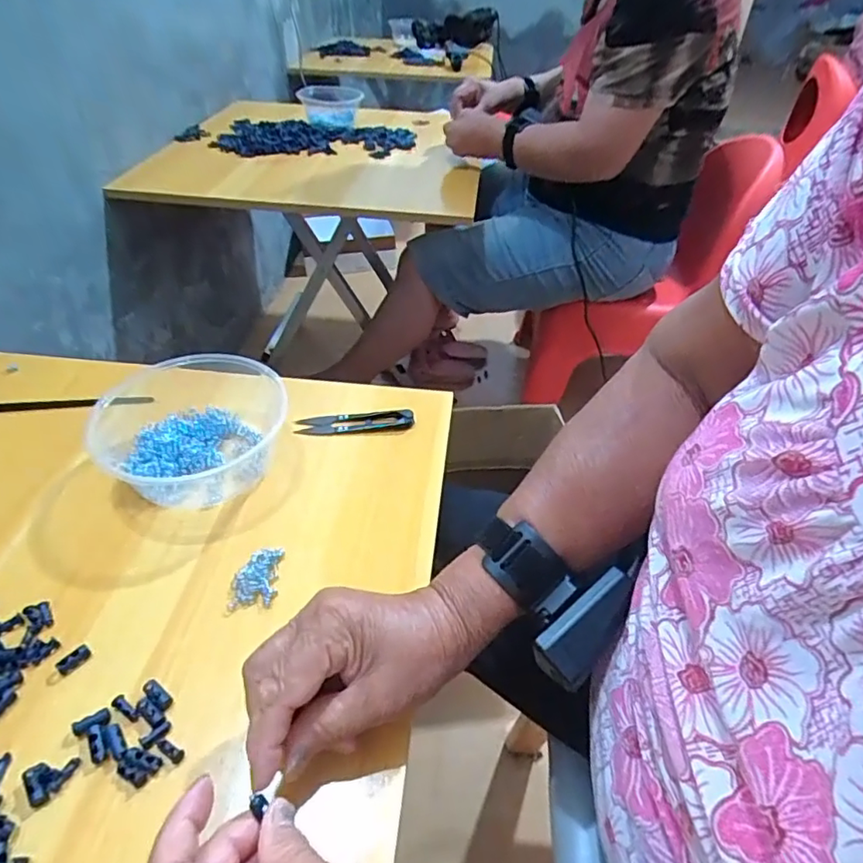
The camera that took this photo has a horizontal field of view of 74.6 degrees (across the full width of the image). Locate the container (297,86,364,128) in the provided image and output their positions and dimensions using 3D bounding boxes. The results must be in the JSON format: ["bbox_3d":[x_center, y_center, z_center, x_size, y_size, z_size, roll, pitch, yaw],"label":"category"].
[{"bbox_3d":[-0.215,-0.702,1.211,0.105,0.068,0.115,12,45,9],"label":"container"}]

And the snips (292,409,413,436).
[{"bbox_3d":[-0.068,-0.010,0.506,0.102,0.011,0.022,-2,45,-6],"label":"snips"}]

